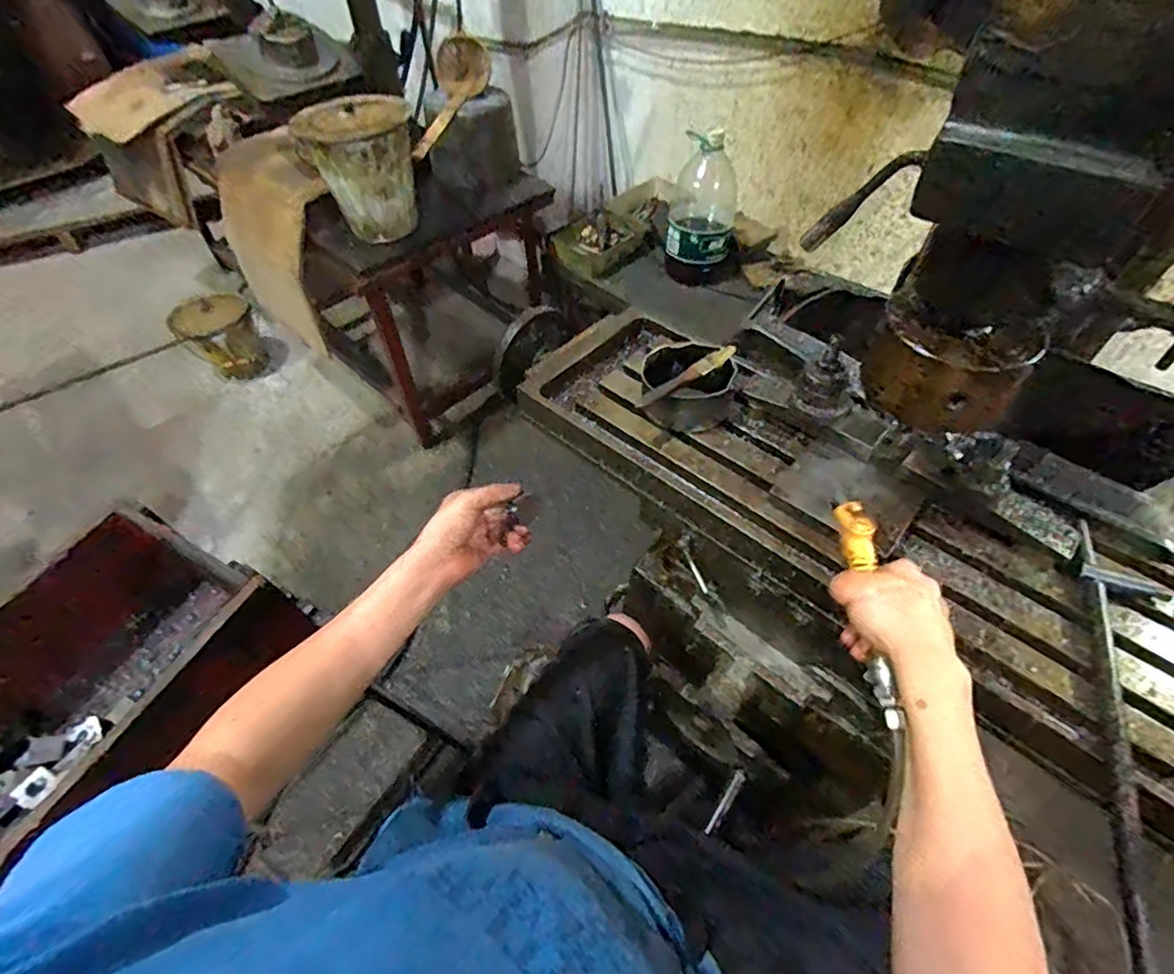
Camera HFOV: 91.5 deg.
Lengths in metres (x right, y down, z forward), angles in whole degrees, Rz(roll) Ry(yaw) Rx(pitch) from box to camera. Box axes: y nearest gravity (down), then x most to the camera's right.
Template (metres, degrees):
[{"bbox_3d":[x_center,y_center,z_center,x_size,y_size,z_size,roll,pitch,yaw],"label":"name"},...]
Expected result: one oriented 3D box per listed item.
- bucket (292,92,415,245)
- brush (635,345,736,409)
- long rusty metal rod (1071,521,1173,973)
[{"bbox_3d":[-0.526,-0.747,1.348,0.232,0.260,0.232,-1,52,1],"label":"bucket"},{"bbox_3d":[0.120,-0.128,0.669,0.139,0.023,0.021,-30,57,-20],"label":"brush"},{"bbox_3d":[0.441,0.187,0.461,0.073,0.020,0.371,18,55,15],"label":"long rusty metal rod"}]

